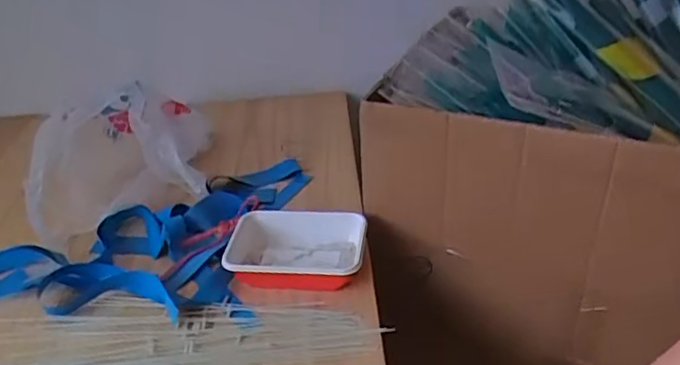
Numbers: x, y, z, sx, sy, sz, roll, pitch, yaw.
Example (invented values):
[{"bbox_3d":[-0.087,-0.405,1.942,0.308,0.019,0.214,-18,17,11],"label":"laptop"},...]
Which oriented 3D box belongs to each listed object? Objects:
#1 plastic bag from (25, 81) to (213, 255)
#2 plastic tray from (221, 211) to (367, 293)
[{"bbox_3d":[-0.319,-0.049,0.870,0.247,0.157,0.196,-13,34,-14],"label":"plastic bag"},{"bbox_3d":[-0.054,0.084,0.738,0.166,0.046,0.109,0,33,5],"label":"plastic tray"}]

